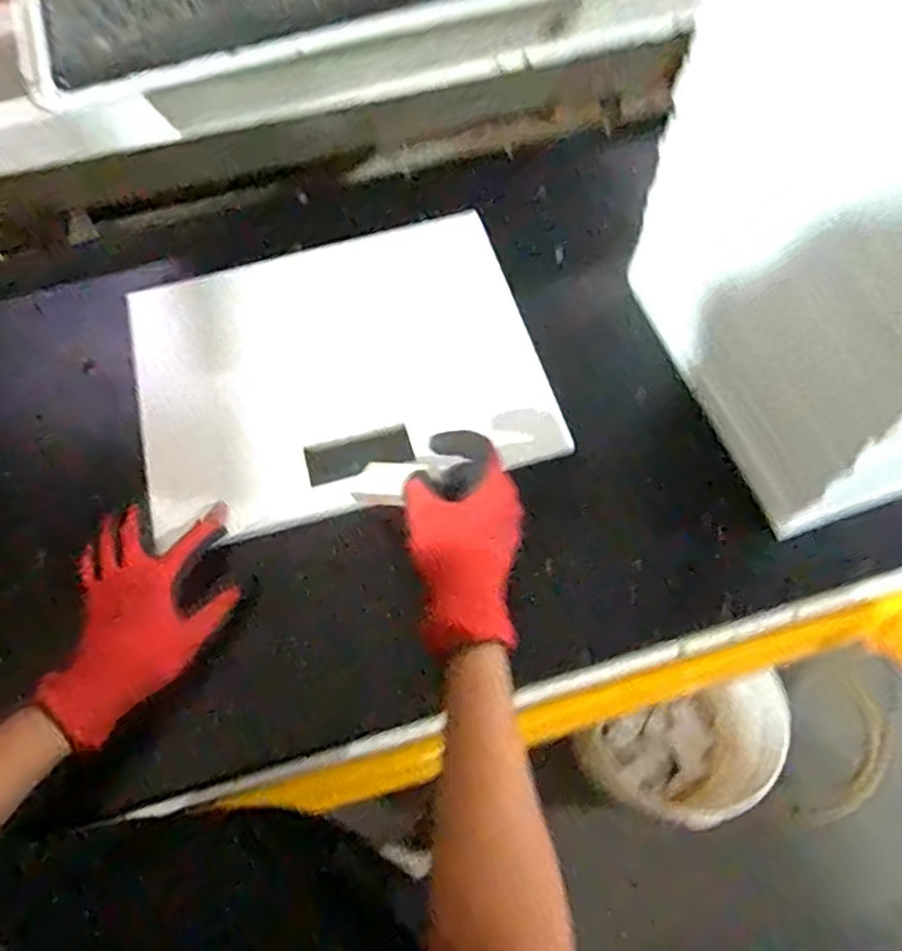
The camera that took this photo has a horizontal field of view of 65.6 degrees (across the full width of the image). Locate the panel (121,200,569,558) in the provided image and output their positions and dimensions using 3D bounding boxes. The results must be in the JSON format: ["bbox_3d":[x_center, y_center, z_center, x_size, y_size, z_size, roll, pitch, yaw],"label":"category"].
[{"bbox_3d":[-0.110,-0.108,0.679,0.371,0.023,0.289,-16,65,-6],"label":"panel"}]

